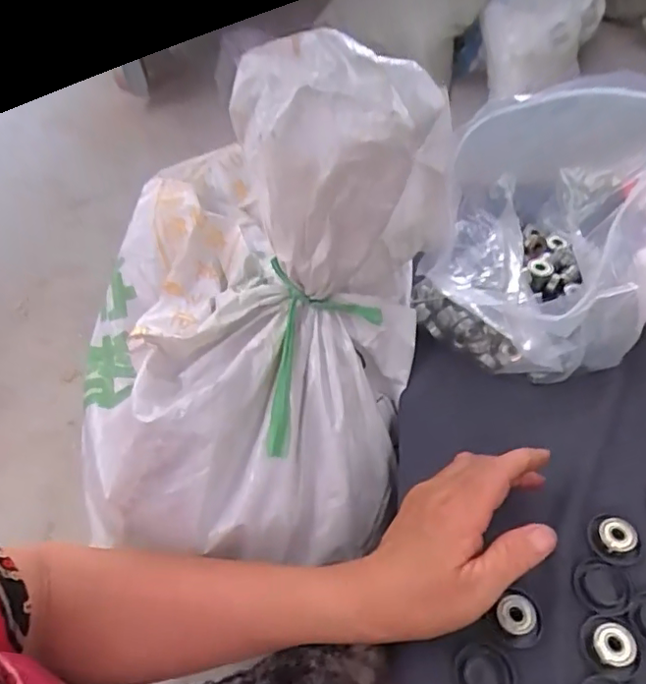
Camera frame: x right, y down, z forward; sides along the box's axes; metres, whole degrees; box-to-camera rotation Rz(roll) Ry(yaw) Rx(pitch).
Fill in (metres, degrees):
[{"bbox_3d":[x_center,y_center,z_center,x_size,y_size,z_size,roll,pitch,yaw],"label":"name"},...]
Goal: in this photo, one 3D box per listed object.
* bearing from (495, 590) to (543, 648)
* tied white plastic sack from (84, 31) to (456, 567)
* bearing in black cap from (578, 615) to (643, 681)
[{"bbox_3d":[0.118,0.165,0.336,0.026,0.009,0.028,-1,50,1],"label":"bearing"},{"bbox_3d":[-0.056,-0.042,0.397,0.246,0.243,0.295,12,52,11],"label":"tied white plastic sack"},{"bbox_3d":[0.168,0.176,0.324,0.033,0.007,0.033,-1,50,1],"label":"bearing in black cap"}]

